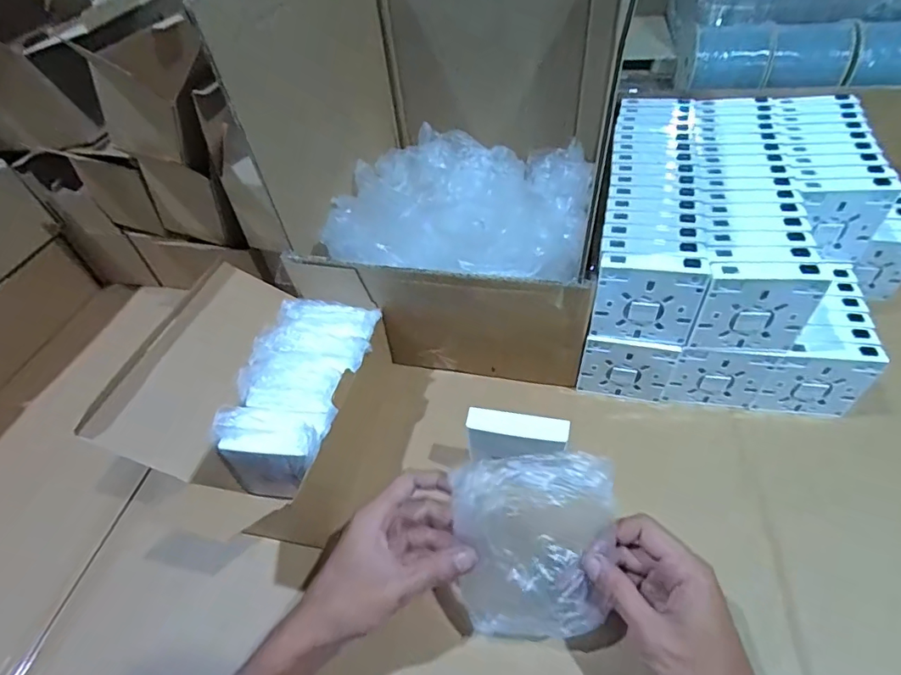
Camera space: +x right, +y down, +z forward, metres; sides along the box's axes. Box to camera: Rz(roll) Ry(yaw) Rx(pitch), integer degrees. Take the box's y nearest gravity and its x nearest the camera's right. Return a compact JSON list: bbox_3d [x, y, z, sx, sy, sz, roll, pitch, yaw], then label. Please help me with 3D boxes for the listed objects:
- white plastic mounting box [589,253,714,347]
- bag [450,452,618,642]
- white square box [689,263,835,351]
[{"bbox_3d":[0.175,-0.033,0.436,0.085,0.086,0.018,6,46,13],"label":"white plastic mounting box"},{"bbox_3d":[0.062,0.154,0.357,0.113,0.022,0.134,-4,89,7],"label":"bag"},{"bbox_3d":[0.260,-0.025,0.417,0.085,0.085,0.018,5,46,12],"label":"white square box"}]

